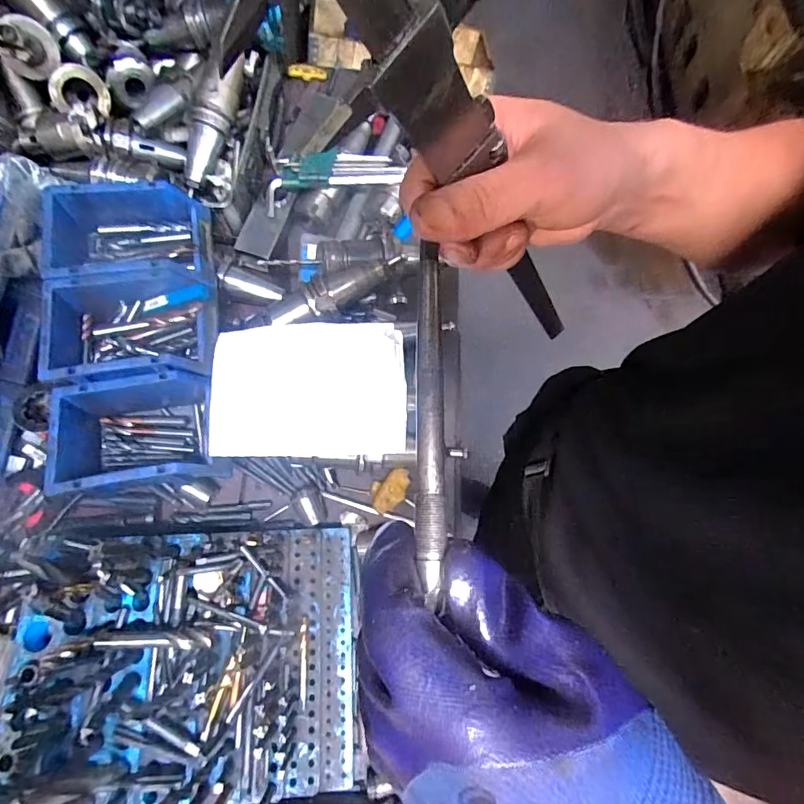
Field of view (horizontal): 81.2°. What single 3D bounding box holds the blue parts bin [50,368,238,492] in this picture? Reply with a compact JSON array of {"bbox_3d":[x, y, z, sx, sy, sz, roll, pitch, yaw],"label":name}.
[{"bbox_3d":[-0.263,0.033,0.478,0.146,0.071,0.107,-9,71,-6],"label":"blue parts bin"}]

